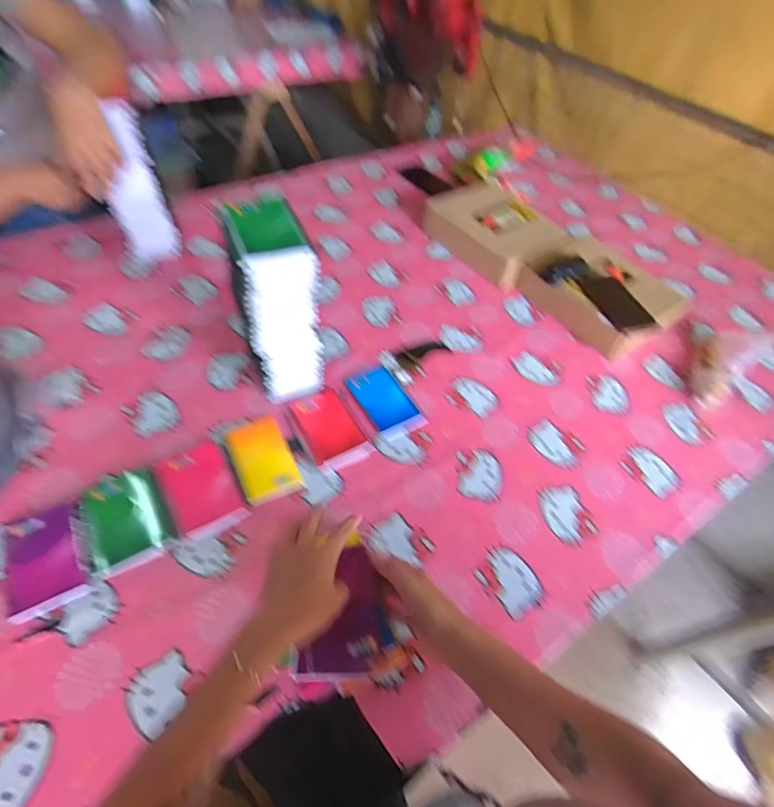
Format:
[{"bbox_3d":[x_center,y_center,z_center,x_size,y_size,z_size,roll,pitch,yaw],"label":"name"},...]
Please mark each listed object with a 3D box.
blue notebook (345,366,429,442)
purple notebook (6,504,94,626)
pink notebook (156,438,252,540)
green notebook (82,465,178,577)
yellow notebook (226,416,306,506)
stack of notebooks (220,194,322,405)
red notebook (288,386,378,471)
[{"bbox_3d":[-0.002,-0.002,0.754,0.081,0.012,0.137,-24,58,-22],"label":"blue notebook"},{"bbox_3d":[-0.431,0.197,0.558,0.083,0.009,0.130,-22,57,-20],"label":"purple notebook"},{"bbox_3d":[-0.264,0.122,0.630,0.085,0.018,0.141,-27,59,-23],"label":"pink notebook"},{"bbox_3d":[-0.349,0.154,0.597,0.097,0.016,0.133,-23,58,-21],"label":"green notebook"},{"bbox_3d":[-0.187,0.082,0.666,0.081,0.013,0.137,-21,57,-20],"label":"yellow notebook"},{"bbox_3d":[-0.167,-0.136,0.669,0.102,0.291,0.131,-19,57,-19],"label":"stack of notebooks"},{"bbox_3d":[-0.093,0.041,0.710,0.085,0.013,0.142,-26,59,-23],"label":"red notebook"}]

